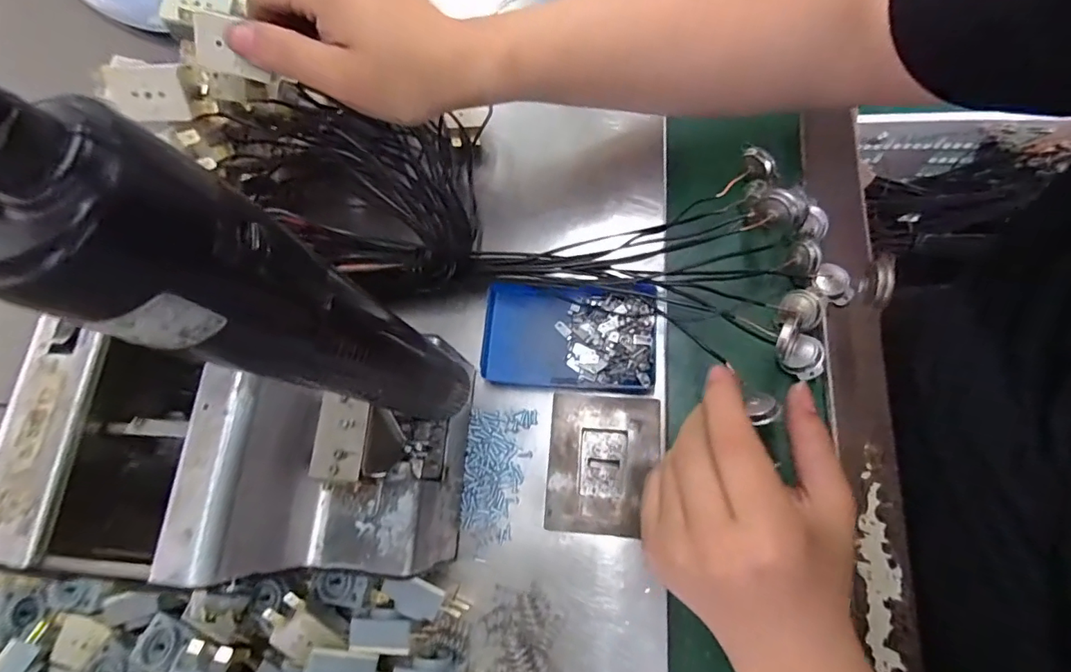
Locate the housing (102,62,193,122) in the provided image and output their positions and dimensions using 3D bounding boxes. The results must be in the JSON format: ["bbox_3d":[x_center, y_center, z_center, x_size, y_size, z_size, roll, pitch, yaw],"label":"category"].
[{"bbox_3d":[-0.207,-0.130,0.270,0.040,0.027,0.014,-4,30,-5],"label":"housing"}]

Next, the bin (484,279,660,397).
[{"bbox_3d":[0.021,-0.001,0.339,0.111,0.022,0.072,4,74,9],"label":"bin"}]

